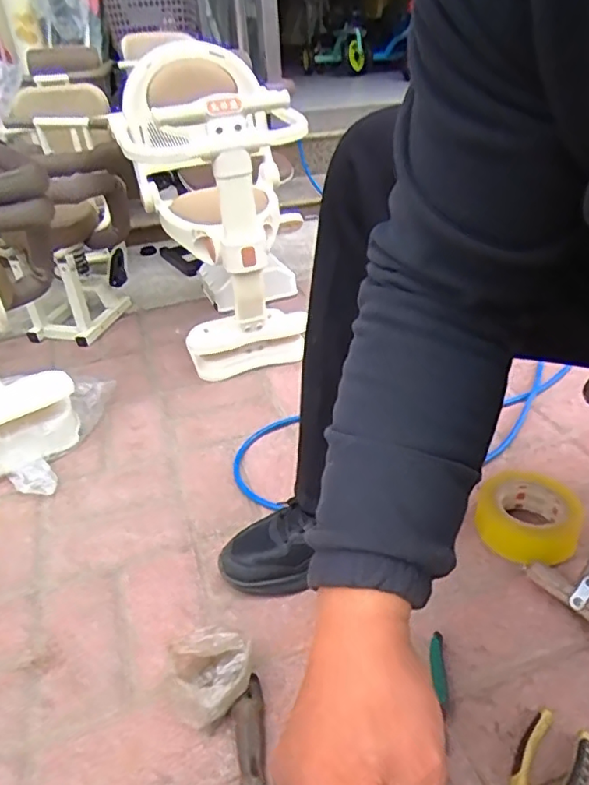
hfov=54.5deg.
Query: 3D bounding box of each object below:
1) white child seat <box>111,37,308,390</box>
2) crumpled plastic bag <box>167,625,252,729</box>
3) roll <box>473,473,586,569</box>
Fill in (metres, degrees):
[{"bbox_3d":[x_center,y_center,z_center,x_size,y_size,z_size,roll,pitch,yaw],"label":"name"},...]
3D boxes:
[{"bbox_3d":[-0.146,-0.334,1.108,0.276,0.560,0.442,-10,33,-9],"label":"white child seat"},{"bbox_3d":[-0.087,0.298,0.598,0.089,0.054,0.093,-10,35,-8],"label":"crumpled plastic bag"},{"bbox_3d":[0.299,0.166,0.738,0.124,0.056,0.123,-3,33,2],"label":"roll"}]

